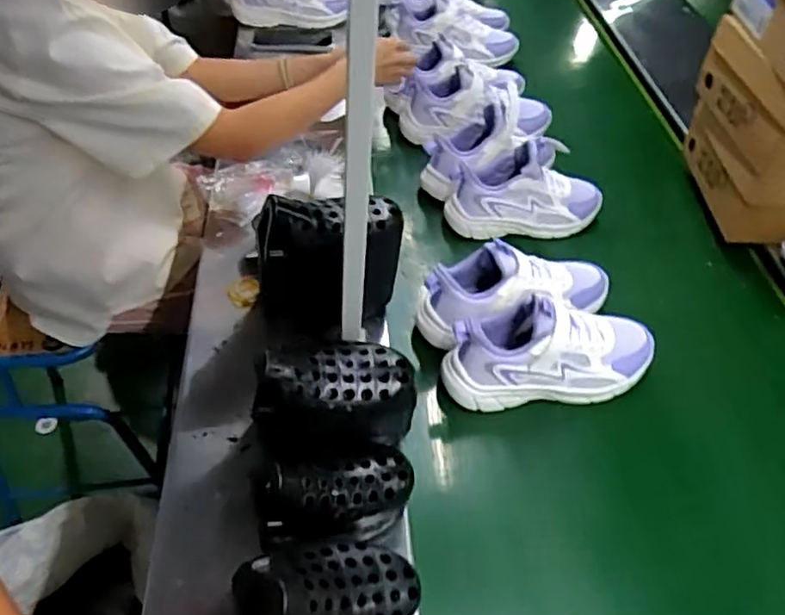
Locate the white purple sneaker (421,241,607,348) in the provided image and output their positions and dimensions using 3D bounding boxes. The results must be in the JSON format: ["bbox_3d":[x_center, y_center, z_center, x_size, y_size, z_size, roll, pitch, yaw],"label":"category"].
[{"bbox_3d":[0.156,-0.026,0.810,0.242,0.102,0.097,-16,50,-20],"label":"white purple sneaker"}]

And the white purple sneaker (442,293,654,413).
[{"bbox_3d":[0.188,0.039,0.745,0.252,0.125,0.083,-4,47,-9],"label":"white purple sneaker"}]

